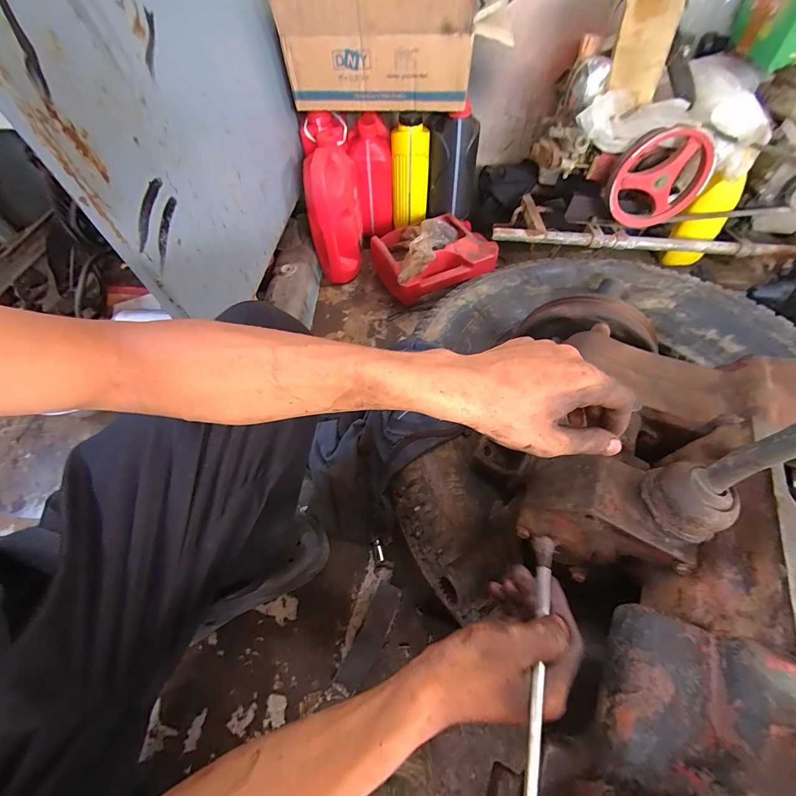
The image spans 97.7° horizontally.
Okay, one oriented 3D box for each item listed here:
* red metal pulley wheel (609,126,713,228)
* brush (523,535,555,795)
[{"bbox_3d":[0.546,-0.458,0.732,0.189,0.176,0.060,13,59,11],"label":"red metal pulley wheel"},{"bbox_3d":[0.100,0.171,0.246,0.013,0.011,0.173,17,39,14],"label":"brush"}]

